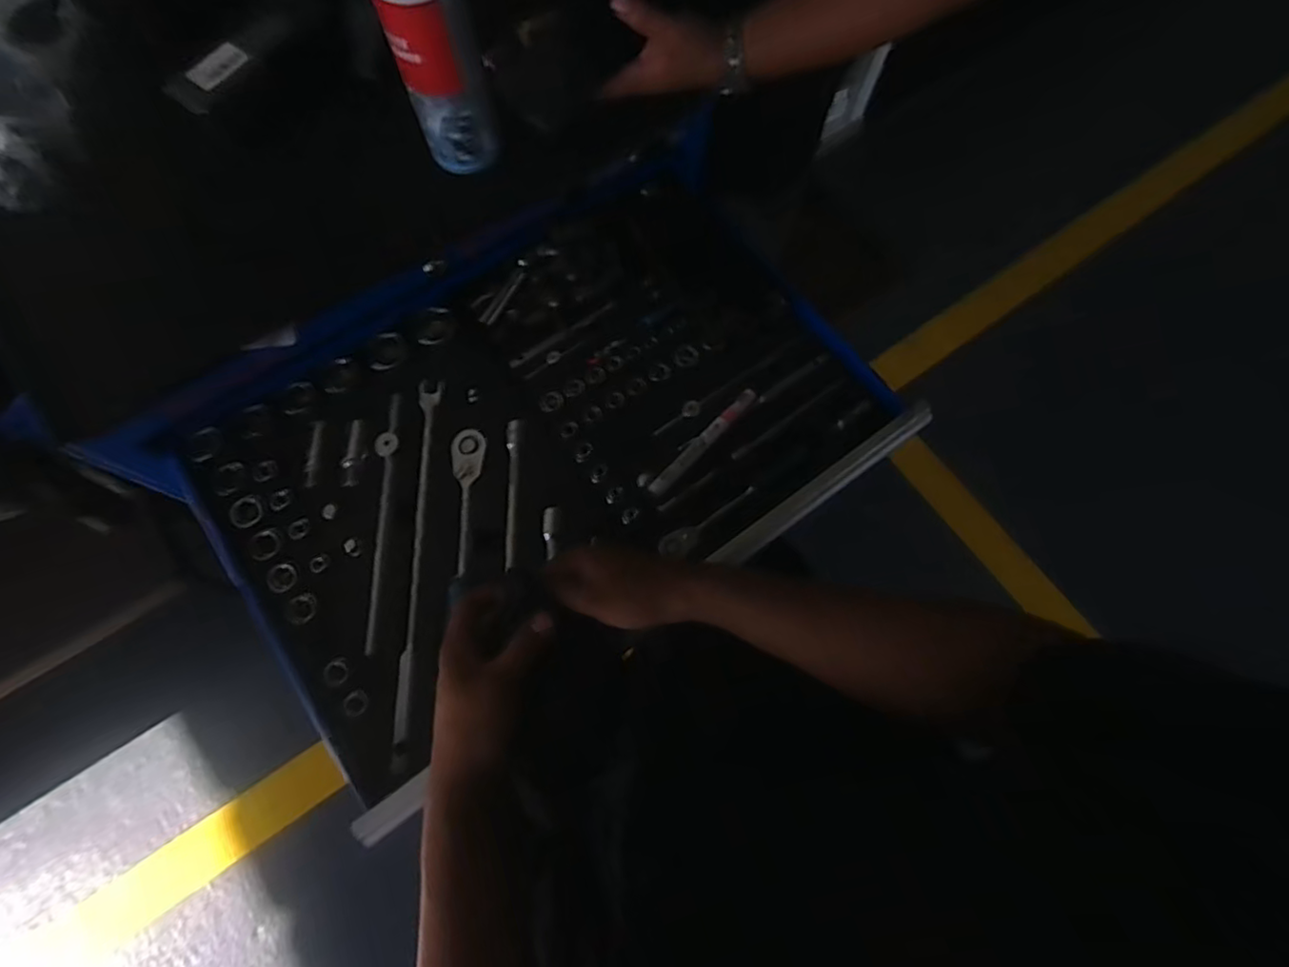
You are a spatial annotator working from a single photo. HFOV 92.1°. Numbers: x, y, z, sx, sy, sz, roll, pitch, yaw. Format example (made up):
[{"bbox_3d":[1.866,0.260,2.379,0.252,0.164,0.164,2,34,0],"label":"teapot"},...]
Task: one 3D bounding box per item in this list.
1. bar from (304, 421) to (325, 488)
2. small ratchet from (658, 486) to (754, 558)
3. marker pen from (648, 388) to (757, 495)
[{"bbox_3d":[-0.313,-0.028,0.586,0.011,0.007,0.068,-2,73,-2],"label":"bar"},{"bbox_3d":[0.059,0.034,0.575,0.107,0.013,0.024,-33,76,-11],"label":"small ratchet"},{"bbox_3d":[0.055,-0.042,0.594,0.020,0.020,0.146,43,76,11],"label":"marker pen"}]

